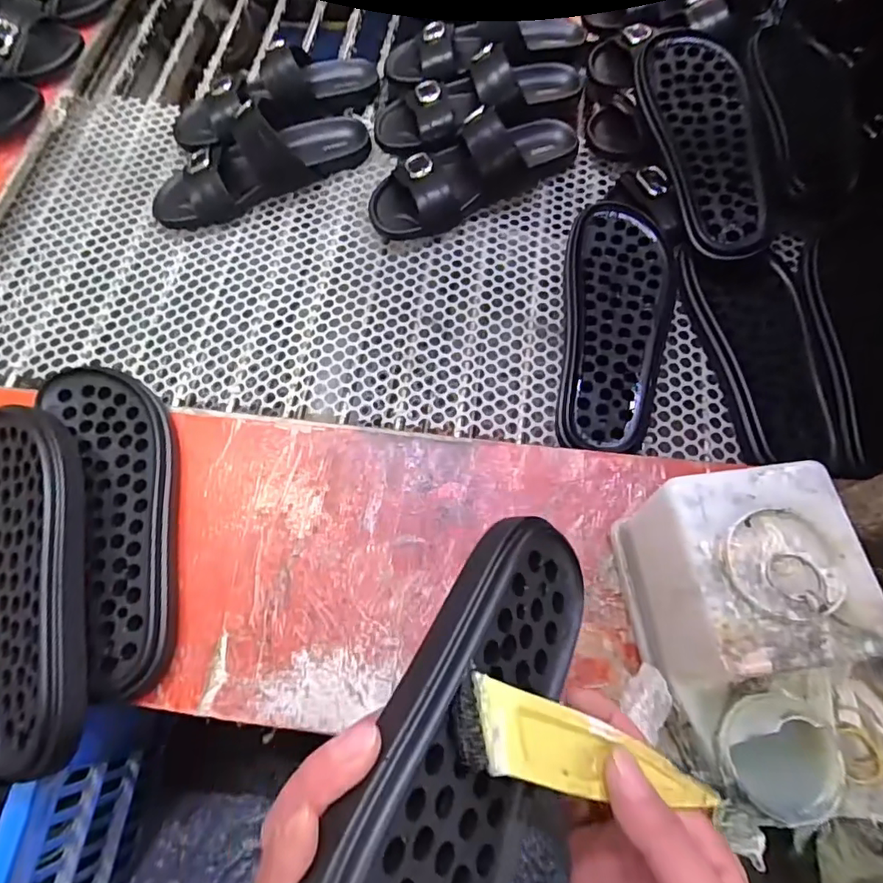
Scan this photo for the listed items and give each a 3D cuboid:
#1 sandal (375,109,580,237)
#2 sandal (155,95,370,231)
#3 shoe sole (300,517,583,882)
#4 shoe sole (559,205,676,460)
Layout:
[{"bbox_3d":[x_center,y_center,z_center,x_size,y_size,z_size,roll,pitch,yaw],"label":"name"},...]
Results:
[{"bbox_3d":[0.037,-0.303,0.591,0.248,0.081,0.084,-26,69,-8],"label":"sandal"},{"bbox_3d":[-0.214,-0.329,0.613,0.258,0.067,0.106,-24,69,-8],"label":"sandal"},{"bbox_3d":[0.005,0.142,0.227,0.024,0.107,0.256,-13,40,42],"label":"shoe sole"},{"bbox_3d":[0.169,-0.114,0.522,0.100,0.025,0.259,7,68,5],"label":"shoe sole"}]

